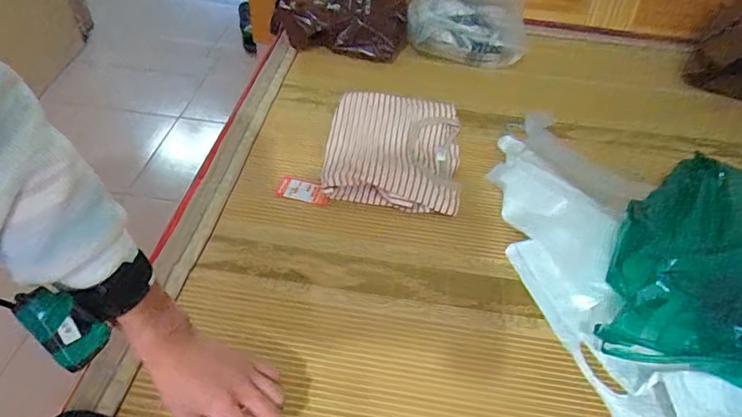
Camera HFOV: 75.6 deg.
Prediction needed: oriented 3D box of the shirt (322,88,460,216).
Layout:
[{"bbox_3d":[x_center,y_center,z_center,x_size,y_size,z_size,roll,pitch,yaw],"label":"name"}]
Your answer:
[{"bbox_3d":[0.040,-0.114,0.899,0.250,0.055,0.297,8,45,2],"label":"shirt"}]

